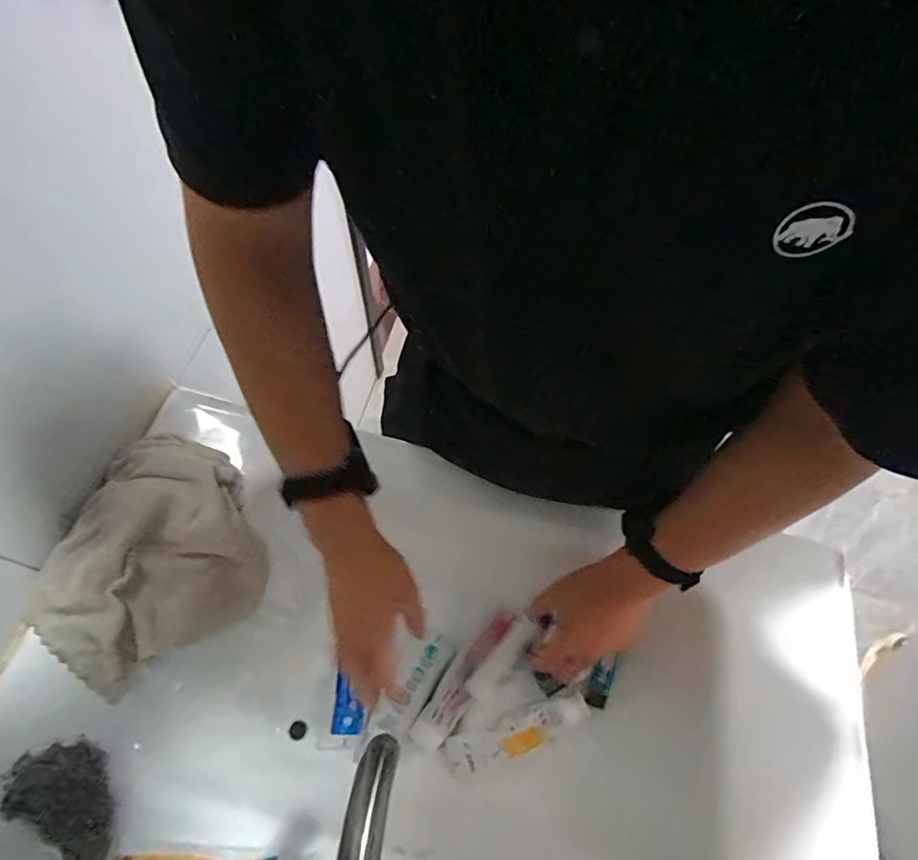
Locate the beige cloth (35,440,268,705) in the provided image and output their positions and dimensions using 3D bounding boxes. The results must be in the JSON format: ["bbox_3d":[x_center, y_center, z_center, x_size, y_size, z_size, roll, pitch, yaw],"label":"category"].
[{"bbox_3d":[-0.312,0.140,0.555,0.179,0.093,0.245,18,63,7],"label":"beige cloth"}]

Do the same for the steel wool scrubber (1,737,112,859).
[{"bbox_3d":[-0.323,0.308,0.434,0.102,0.033,0.058,31,66,13],"label":"steel wool scrubber"}]

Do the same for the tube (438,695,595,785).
[{"bbox_3d":[0.064,0.341,0.582,0.165,0.024,0.045,-24,65,1],"label":"tube"}]

